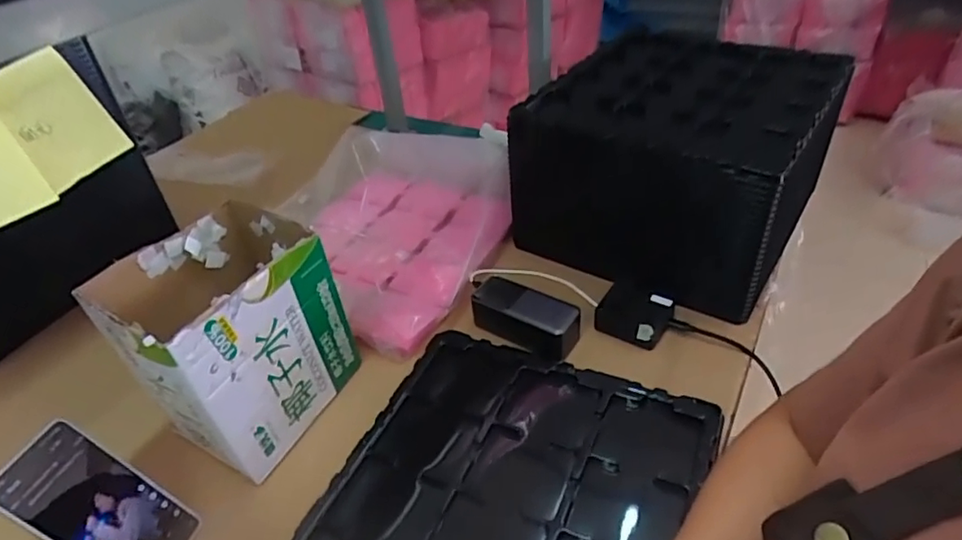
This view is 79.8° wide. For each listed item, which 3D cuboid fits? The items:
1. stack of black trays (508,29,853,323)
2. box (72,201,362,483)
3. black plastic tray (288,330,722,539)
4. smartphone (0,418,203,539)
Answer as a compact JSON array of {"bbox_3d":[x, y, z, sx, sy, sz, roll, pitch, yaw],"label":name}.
[{"bbox_3d":[0.283,-0.178,0.840,0.348,0.204,0.454,22,46,29],"label":"stack of black trays"},{"bbox_3d":[-0.256,0.070,0.611,0.144,0.210,0.193,14,43,22],"label":"box"},{"bbox_3d":[0.020,0.231,0.549,0.330,0.035,0.368,13,43,22],"label":"black plastic tray"},{"bbox_3d":[-0.332,0.210,0.507,0.011,0.165,0.081,-23,28,34],"label":"smartphone"}]

